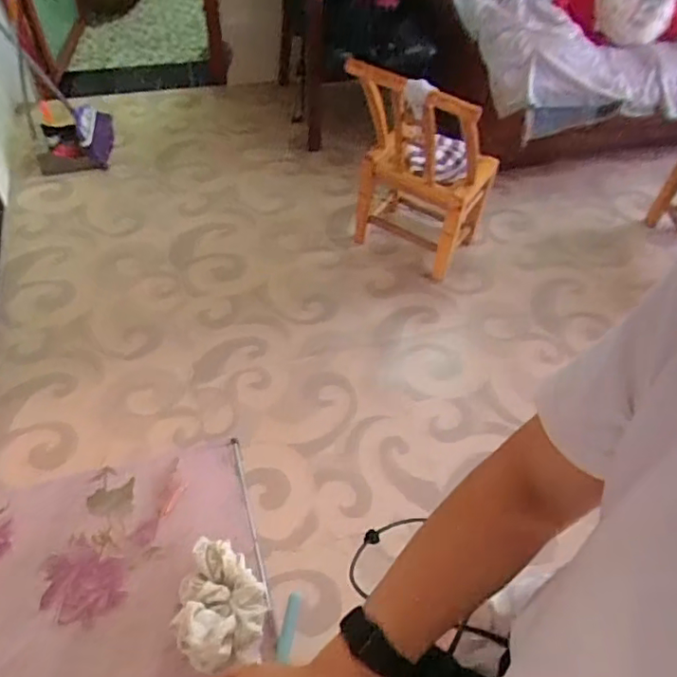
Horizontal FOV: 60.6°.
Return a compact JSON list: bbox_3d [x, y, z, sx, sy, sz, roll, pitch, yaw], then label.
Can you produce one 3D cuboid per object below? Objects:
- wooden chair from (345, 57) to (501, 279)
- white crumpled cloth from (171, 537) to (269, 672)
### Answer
[{"bbox_3d":[0.269,-0.557,1.874,0.424,0.701,0.460,20,53,12],"label":"wooden chair"},{"bbox_3d":[-0.110,0.251,0.551,0.082,0.042,0.118,-9,51,-11],"label":"white crumpled cloth"}]

